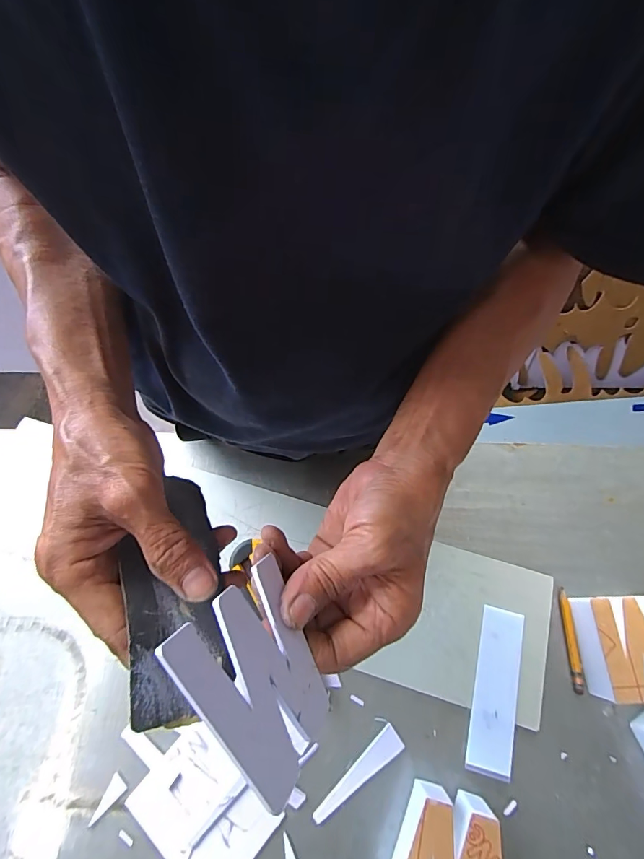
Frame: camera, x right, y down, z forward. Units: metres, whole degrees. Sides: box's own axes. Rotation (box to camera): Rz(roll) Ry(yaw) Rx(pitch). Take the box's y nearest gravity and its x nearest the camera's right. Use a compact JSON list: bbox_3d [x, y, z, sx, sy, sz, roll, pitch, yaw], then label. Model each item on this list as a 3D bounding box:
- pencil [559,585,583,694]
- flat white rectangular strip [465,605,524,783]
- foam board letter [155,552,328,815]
[{"bbox_3d":[0.239,0.202,0.411,0.007,0.007,0.090,1,68,0],"label":"pencil"},{"bbox_3d":[0.161,0.239,0.396,0.039,0.004,0.136,14,68,6],"label":"flat white rectangular strip"},{"bbox_3d":[-0.026,0.108,0.187,0.004,0.076,0.079,-29,87,23],"label":"foam board letter"}]

